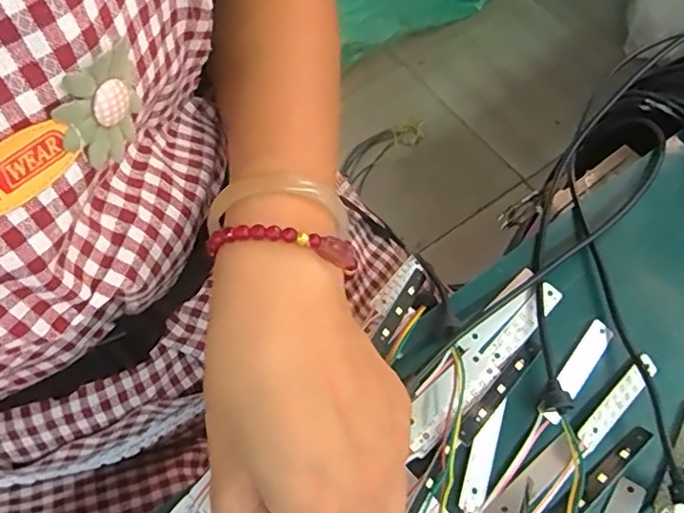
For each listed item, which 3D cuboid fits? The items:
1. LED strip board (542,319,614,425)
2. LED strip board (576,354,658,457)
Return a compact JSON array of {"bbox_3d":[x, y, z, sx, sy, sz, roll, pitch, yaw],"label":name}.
[{"bbox_3d":[0.119,0.057,0.283,0.013,0.010,0.059,38,71,15],"label":"LED strip board"},{"bbox_3d":[0.134,0.073,0.276,0.011,0.010,0.057,42,72,16],"label":"LED strip board"}]

